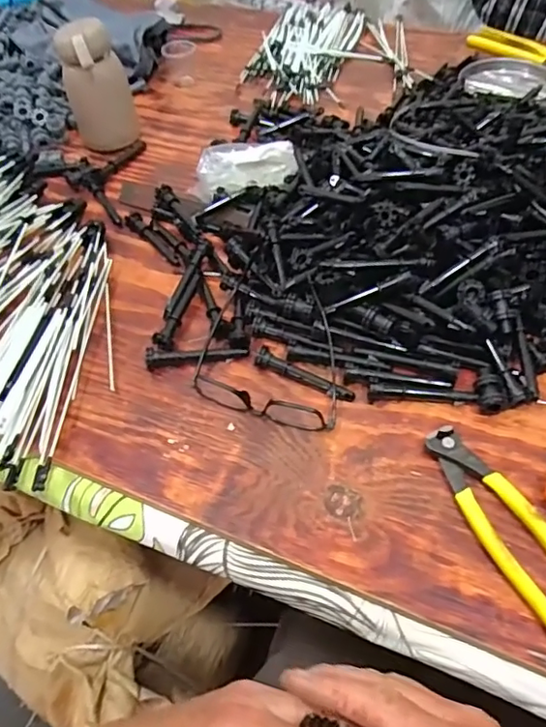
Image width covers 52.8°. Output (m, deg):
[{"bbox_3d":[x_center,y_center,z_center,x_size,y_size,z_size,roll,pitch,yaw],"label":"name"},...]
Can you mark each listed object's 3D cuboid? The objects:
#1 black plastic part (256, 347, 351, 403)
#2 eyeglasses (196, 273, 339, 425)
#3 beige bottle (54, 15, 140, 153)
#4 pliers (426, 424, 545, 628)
[{"bbox_3d":[0.027,0.007,0.488,0.098,0.014,0.020,23,58,20],"label":"black plastic part"},{"bbox_3d":[0.002,-0.018,0.492,0.127,0.034,0.138,10,54,11],"label":"eyeglasses"},{"bbox_3d":[-0.224,-0.354,0.699,0.080,0.136,0.069,-16,53,-8],"label":"beige bottle"},{"bbox_3d":[0.166,0.115,0.395,0.046,0.015,0.162,-23,55,-13],"label":"pliers"}]

